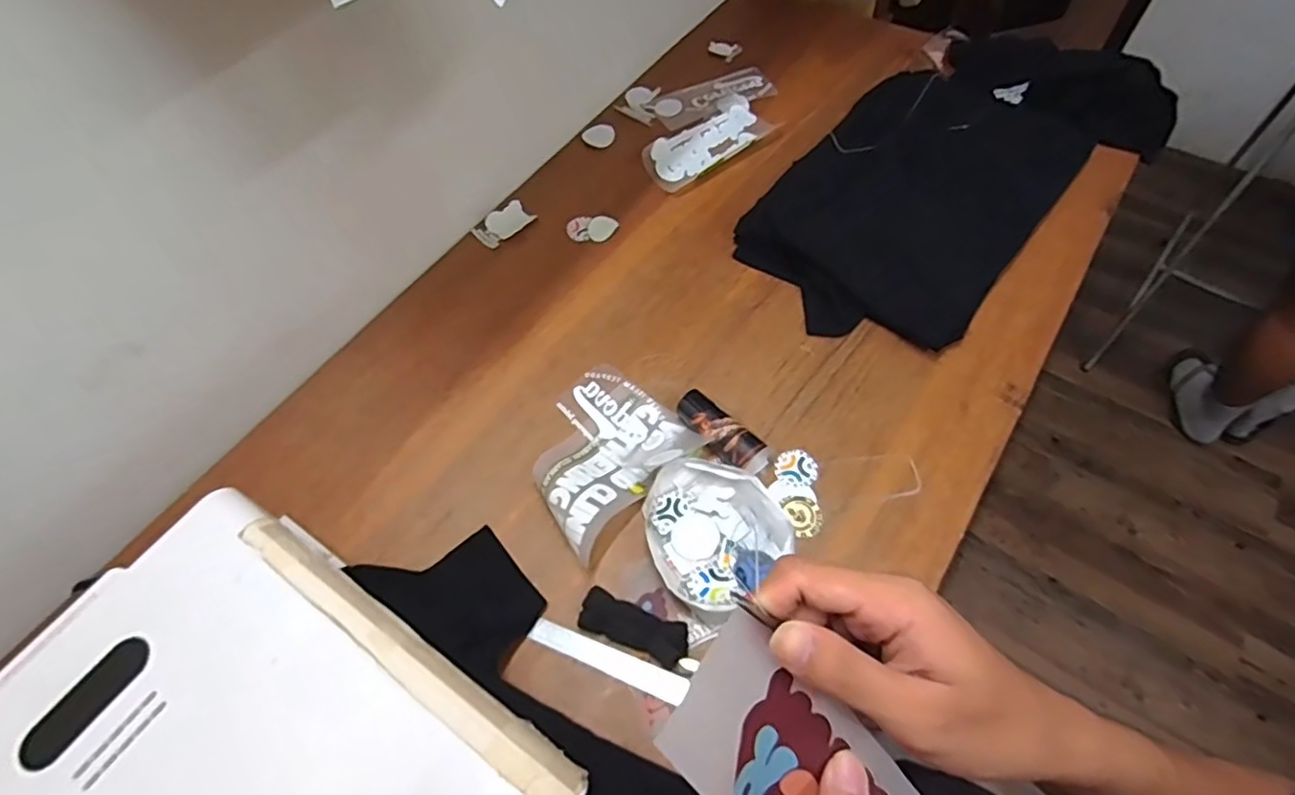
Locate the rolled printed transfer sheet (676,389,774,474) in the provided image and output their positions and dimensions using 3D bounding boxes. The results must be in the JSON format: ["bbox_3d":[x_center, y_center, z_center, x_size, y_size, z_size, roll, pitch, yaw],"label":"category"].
[{"bbox_3d":[0.098,0.048,0.844,0.142,0.047,0.058,38,69,22],"label":"rolled printed transfer sheet"}]

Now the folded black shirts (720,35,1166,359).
[{"bbox_3d":[0.533,-0.406,1.080,0.815,0.073,0.411,-38,65,-17],"label":"folded black shirts"}]

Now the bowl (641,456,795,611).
[{"bbox_3d":[0.082,0.164,0.781,0.163,0.042,0.191,-23,61,-9],"label":"bowl"}]

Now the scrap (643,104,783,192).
[{"bbox_3d":[0.115,-0.477,1.168,0.257,0.028,0.133,-32,63,-14],"label":"scrap"}]

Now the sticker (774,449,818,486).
[{"bbox_3d":[0.198,0.093,0.838,0.054,0.004,0.052,-6,61,10],"label":"sticker"}]

